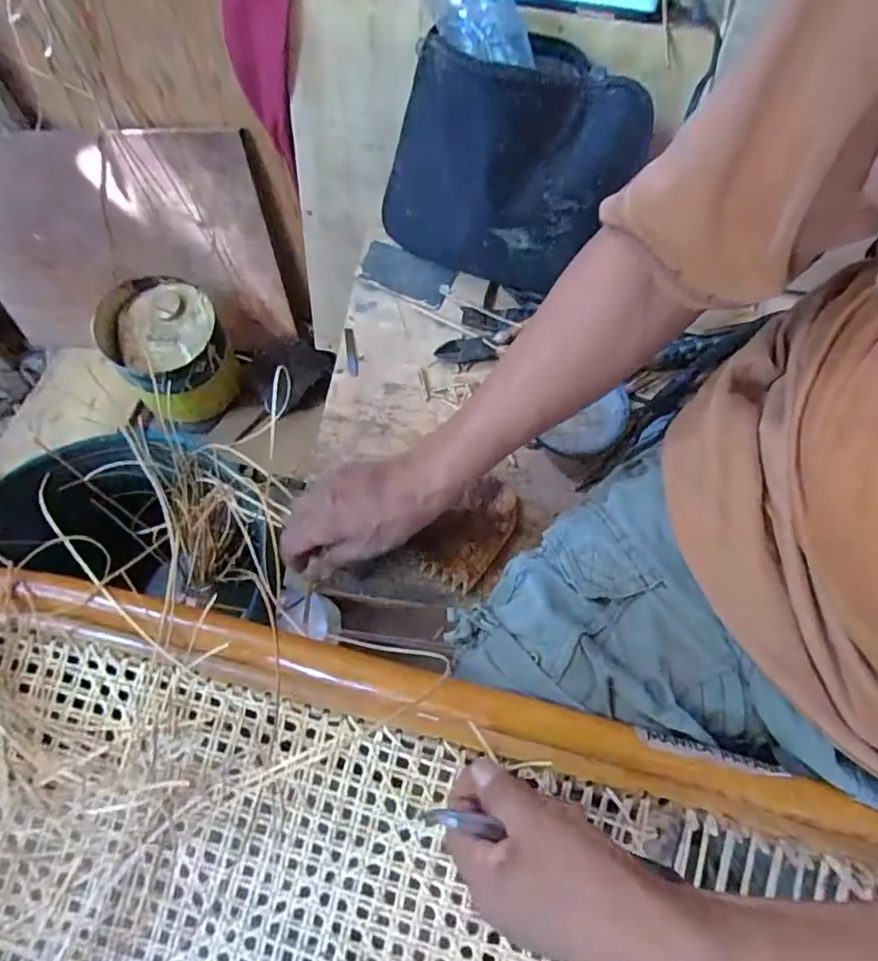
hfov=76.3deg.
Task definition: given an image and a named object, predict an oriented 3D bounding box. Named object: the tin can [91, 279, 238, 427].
[{"bbox_3d":[-0.400,-0.191,0.857,0.160,0.184,0.148,0,68,0],"label":"tin can"}]

